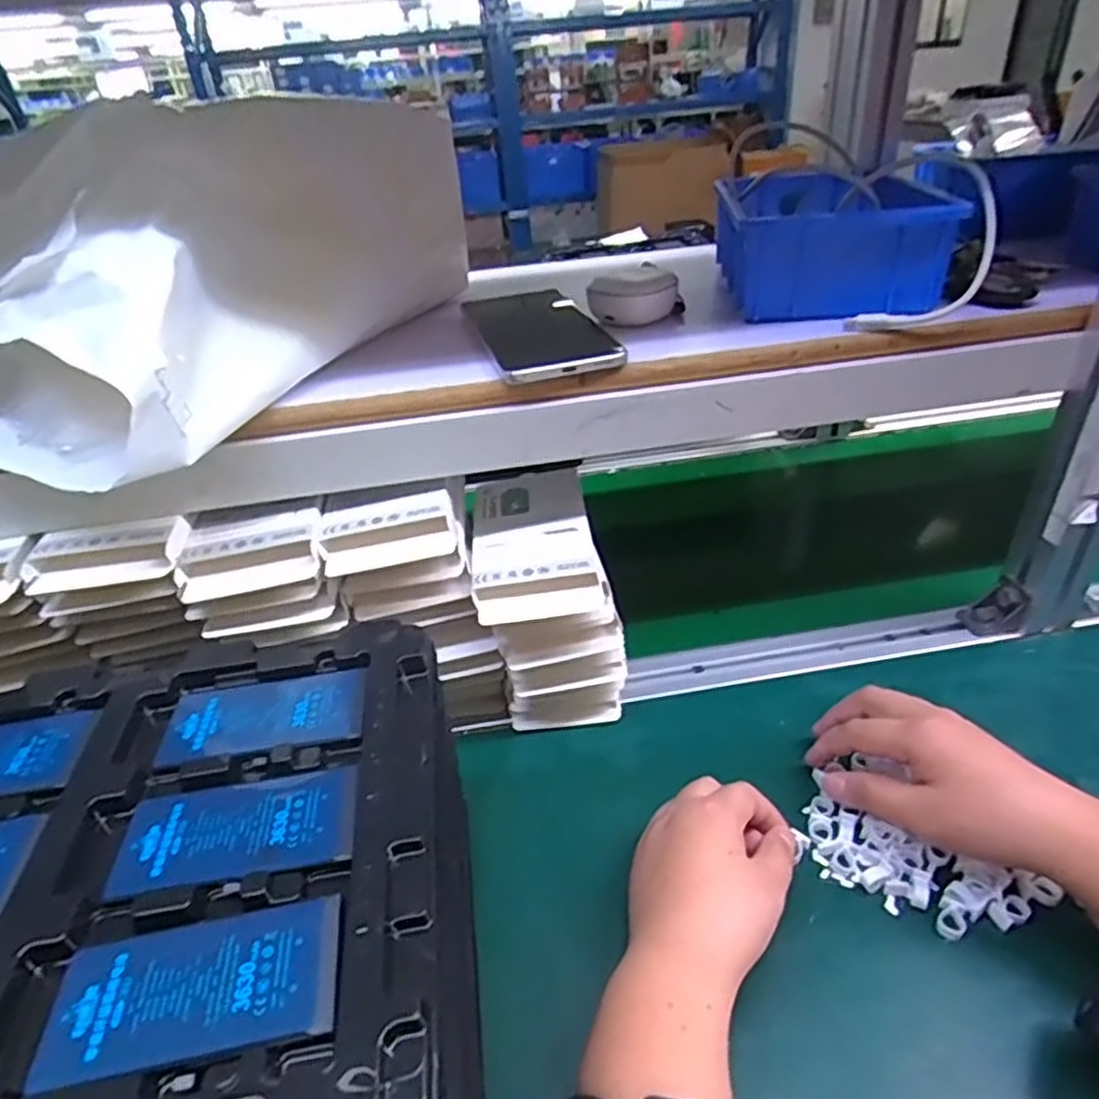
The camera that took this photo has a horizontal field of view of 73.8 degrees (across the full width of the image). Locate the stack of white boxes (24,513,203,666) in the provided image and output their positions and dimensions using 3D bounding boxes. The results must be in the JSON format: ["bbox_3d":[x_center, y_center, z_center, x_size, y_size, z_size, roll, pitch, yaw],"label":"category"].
[{"bbox_3d":[-0.250,0.030,0.437,0.083,0.081,0.050,-5,33,0],"label":"stack of white boxes"}]

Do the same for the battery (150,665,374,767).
[{"bbox_3d":[-0.126,0.073,0.329,0.086,0.004,0.046,-7,33,-3],"label":"battery"}]

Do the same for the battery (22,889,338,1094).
[{"bbox_3d":[-0.111,0.137,0.230,0.087,0.004,0.044,-9,33,-6],"label":"battery"}]

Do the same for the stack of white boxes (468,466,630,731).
[{"bbox_3d":[-0.004,0.038,0.521,0.094,0.127,0.138,-9,34,-6],"label":"stack of white boxes"}]

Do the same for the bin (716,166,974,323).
[{"bbox_3d":[0.188,-0.222,0.515,0.126,0.068,0.189,-1,34,6],"label":"bin"}]

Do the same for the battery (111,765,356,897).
[{"bbox_3d":[-0.118,0.105,0.279,0.086,0.004,0.043,-8,33,-4],"label":"battery"}]

